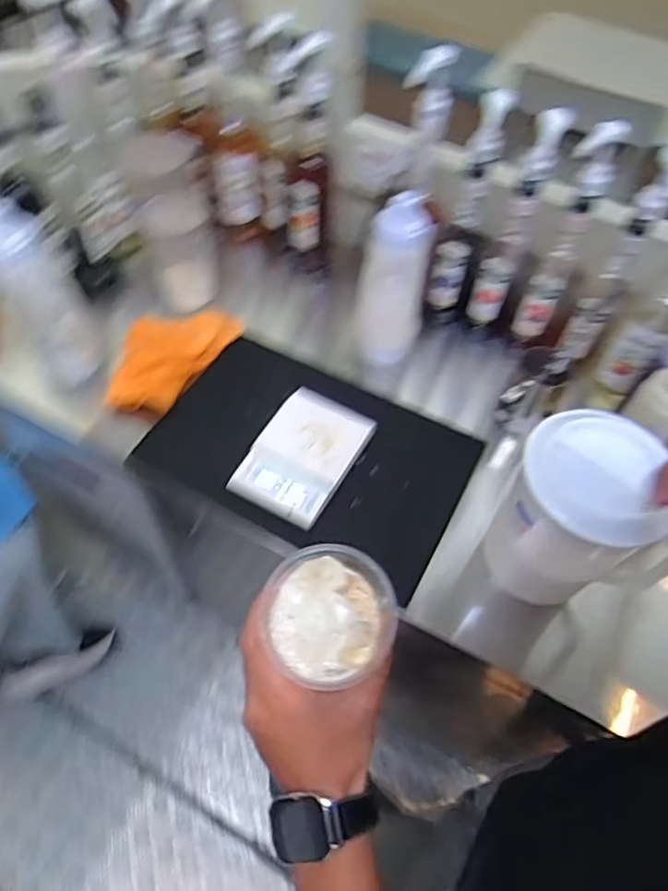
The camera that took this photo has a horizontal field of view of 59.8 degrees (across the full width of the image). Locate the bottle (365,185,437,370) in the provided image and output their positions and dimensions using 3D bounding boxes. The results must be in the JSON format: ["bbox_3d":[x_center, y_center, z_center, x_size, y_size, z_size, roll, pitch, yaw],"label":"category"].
[{"bbox_3d":[0.092,-0.235,0.853,0.082,0.256,0.069,10,57,4],"label":"bottle"}]

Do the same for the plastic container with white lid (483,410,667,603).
[{"bbox_3d":[0.260,0.076,0.673,0.122,0.222,0.144,22,58,12],"label":"plastic container with white lid"}]

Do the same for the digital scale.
[{"bbox_3d":[-0.042,0.011,0.832,0.134,0.031,0.193,27,59,15],"label":"digital scale"}]

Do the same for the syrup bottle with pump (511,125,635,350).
[{"bbox_3d":[0.342,-0.285,0.839,0.077,0.352,0.087,22,58,12],"label":"syrup bottle with pump"}]

